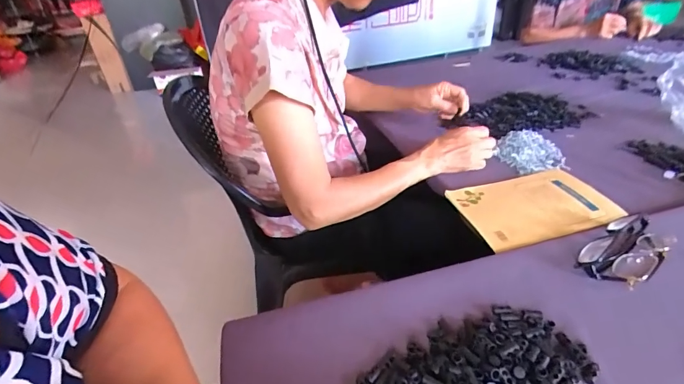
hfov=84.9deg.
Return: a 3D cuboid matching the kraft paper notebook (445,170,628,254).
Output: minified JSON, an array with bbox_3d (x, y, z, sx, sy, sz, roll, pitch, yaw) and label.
[{"bbox_3d":[0.285,0.017,0.551,0.223,0.006,0.145,-9,34,-12],"label":"kraft paper notebook"}]

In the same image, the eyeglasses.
[{"bbox_3d":[0.339,0.067,0.443,0.130,0.031,0.064,-23,39,-30],"label":"eyeglasses"}]

